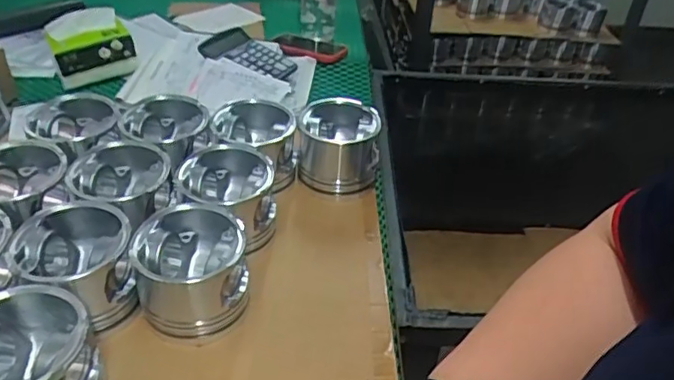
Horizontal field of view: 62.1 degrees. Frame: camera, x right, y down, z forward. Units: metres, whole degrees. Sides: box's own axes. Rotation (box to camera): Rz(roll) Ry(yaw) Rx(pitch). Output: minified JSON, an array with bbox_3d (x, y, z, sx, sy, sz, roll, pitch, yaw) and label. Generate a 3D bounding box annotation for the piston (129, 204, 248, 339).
[{"bbox_3d":[-0.150,0.086,0.594,0.103,0.094,0.109,-2,39,-7],"label":"piston"}]

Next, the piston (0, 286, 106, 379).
[{"bbox_3d":[-0.265,0.158,0.497,0.104,0.111,0.097,2,39,-2],"label":"piston"}]

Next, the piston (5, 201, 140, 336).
[{"bbox_3d":[-0.267,0.089,0.588,0.106,0.103,0.104,2,39,-2],"label":"piston"}]

